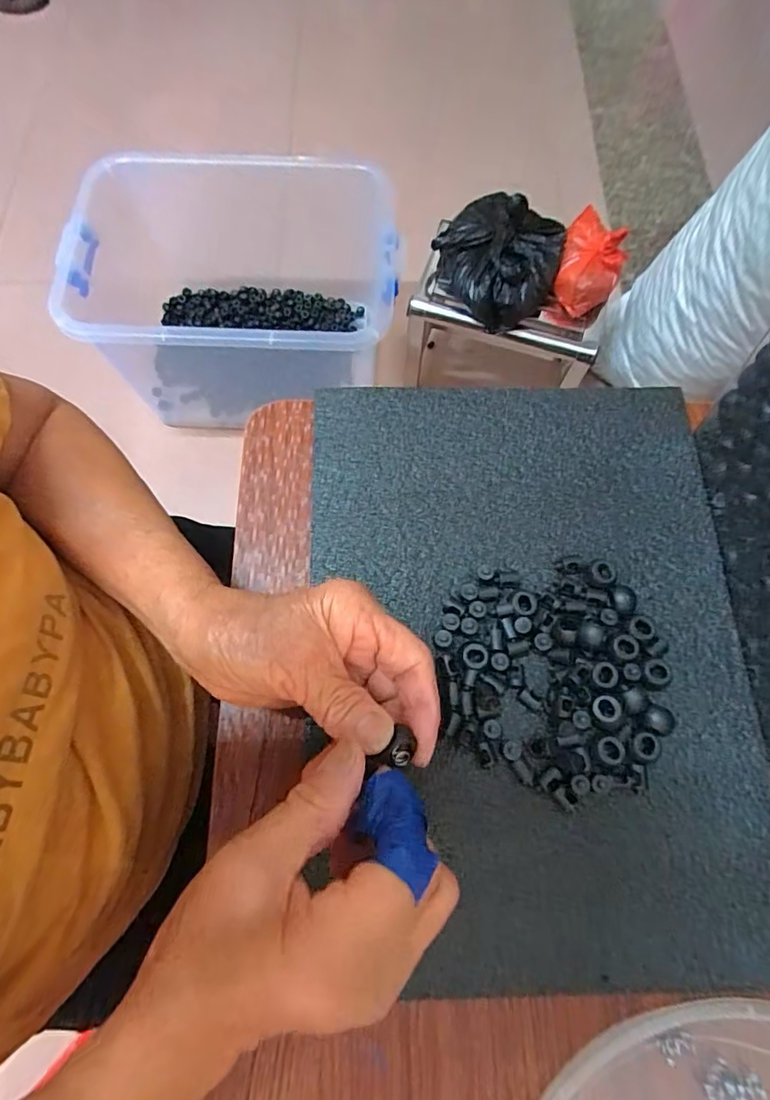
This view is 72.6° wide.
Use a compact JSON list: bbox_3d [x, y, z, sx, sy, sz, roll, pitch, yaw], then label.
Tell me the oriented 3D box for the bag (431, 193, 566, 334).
[{"bbox_3d":[0.166,-0.437,0.772,0.180,0.102,0.183,19,72,6],"label":"bag"}]

